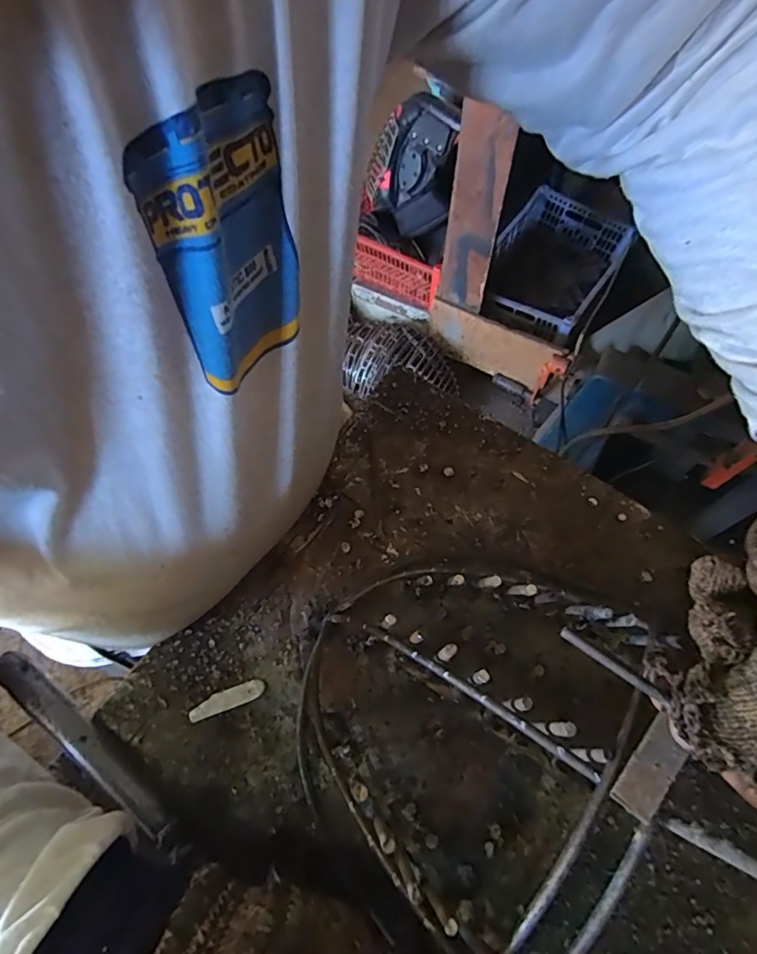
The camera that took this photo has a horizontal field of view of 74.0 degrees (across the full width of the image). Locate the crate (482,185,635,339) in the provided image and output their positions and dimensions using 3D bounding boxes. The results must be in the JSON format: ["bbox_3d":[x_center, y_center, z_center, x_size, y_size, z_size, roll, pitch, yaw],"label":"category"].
[{"bbox_3d":[0.483,-0.578,1.503,0.324,0.232,0.475,31,67,16],"label":"crate"}]

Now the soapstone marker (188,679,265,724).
[{"bbox_3d":[-0.099,0.146,0.330,0.047,0.008,0.012,-20,67,-9],"label":"soapstone marker"}]

